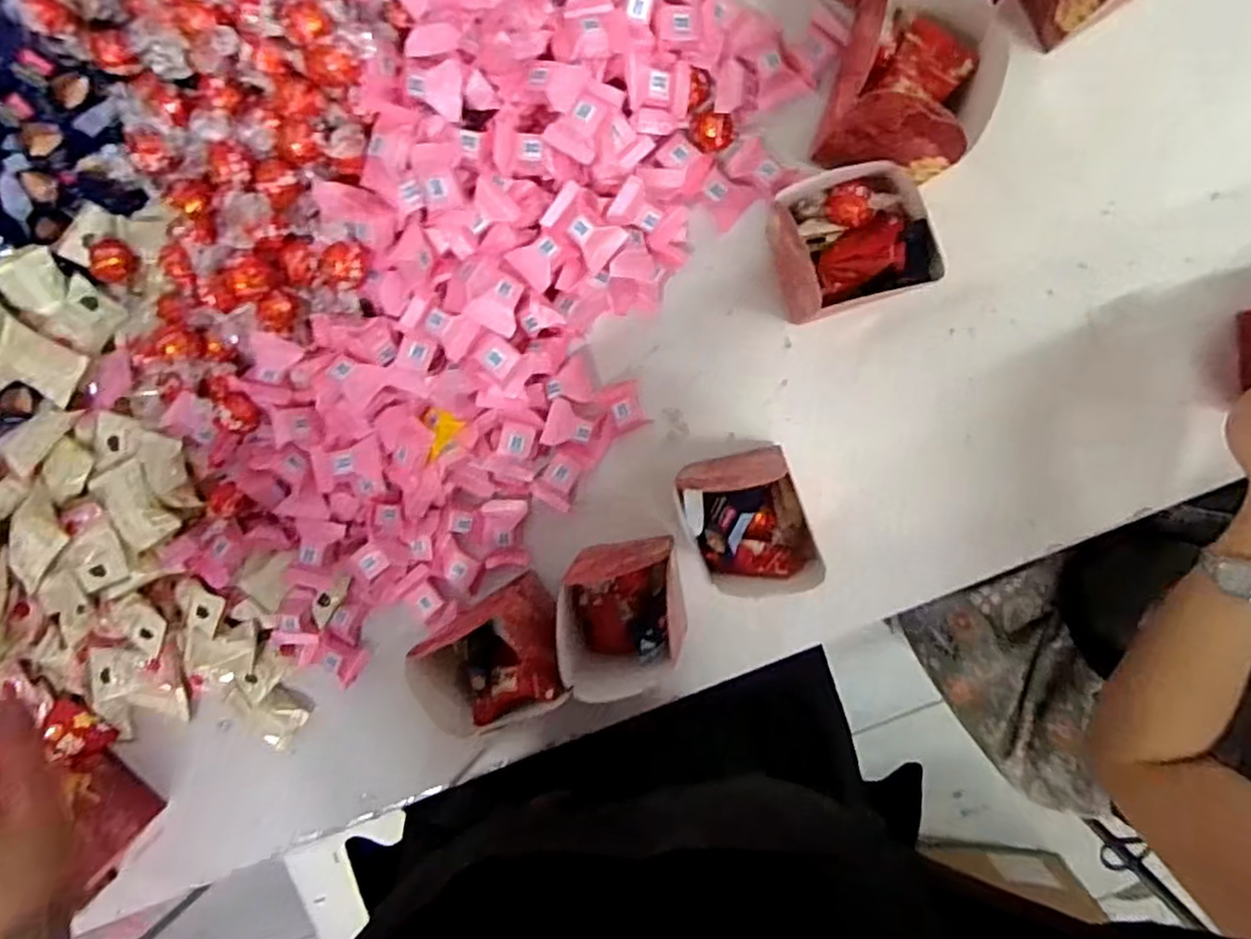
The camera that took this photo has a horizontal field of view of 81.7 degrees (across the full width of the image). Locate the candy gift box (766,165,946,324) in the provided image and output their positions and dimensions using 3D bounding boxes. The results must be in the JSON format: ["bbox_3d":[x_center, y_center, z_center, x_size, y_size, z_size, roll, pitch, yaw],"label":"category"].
[{"bbox_3d":[0.147,-0.150,0.486,0.091,0.110,0.088,-15,95,7],"label":"candy gift box"}]

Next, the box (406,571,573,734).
[{"bbox_3d":[-0.092,0.135,0.533,0.101,0.106,0.078,-23,94,7],"label":"box"}]

